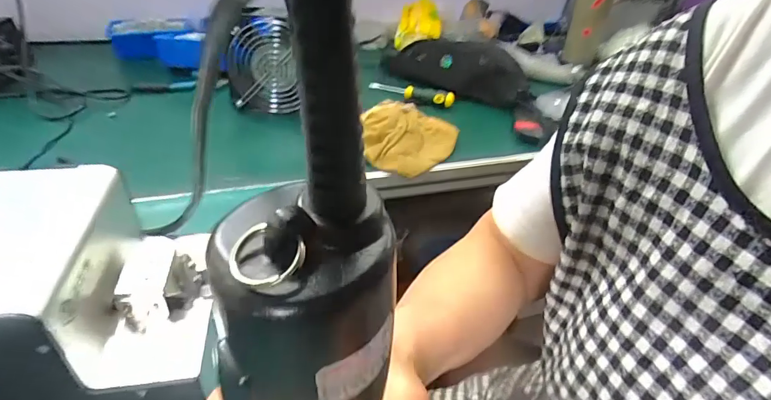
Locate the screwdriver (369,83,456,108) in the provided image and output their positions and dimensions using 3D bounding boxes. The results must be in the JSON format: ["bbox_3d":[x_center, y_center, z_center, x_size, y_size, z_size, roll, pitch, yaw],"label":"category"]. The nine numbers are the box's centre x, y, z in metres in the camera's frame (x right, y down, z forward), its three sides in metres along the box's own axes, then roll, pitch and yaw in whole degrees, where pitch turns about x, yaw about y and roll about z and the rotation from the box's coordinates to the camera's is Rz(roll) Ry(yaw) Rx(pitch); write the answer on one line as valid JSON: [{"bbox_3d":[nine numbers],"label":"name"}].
[{"bbox_3d":[0.045,-0.192,0.752,0.161,0.029,0.034,21,40,19],"label":"screwdriver"}]

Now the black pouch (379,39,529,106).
[{"bbox_3d":[0.132,-0.252,0.791,0.255,0.048,0.181,15,38,12],"label":"black pouch"}]

